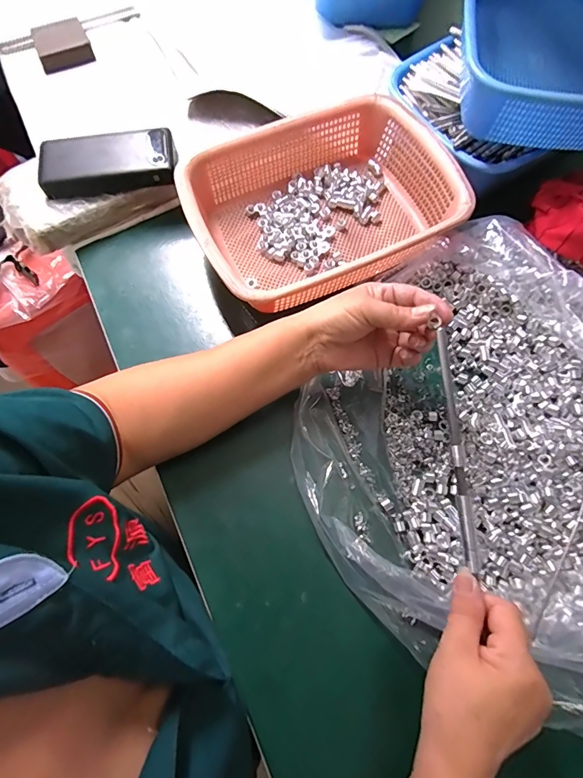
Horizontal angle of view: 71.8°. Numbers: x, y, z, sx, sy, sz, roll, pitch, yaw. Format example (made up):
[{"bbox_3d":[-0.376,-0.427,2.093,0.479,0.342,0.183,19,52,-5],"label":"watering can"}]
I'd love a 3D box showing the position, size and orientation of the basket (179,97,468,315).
[{"bbox_3d":[0.034,-0.210,0.473,0.289,0.078,0.212,-24,73,-8],"label":"basket"}]

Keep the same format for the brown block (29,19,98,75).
[{"bbox_3d":[-0.348,-0.524,0.612,0.077,0.027,0.076,-21,73,-7],"label":"brown block"}]

